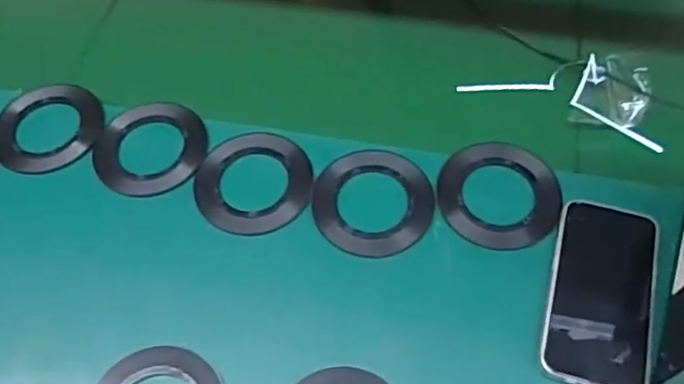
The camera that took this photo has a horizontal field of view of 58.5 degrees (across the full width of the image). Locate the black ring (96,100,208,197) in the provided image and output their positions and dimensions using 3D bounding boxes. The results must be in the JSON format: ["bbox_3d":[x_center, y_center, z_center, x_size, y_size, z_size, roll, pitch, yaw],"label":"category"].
[{"bbox_3d":[-0.170,-0.040,0.546,0.100,0.010,0.093,-1,58,2],"label":"black ring"}]

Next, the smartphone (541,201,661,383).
[{"bbox_3d":[0.195,0.073,0.456,0.075,0.010,0.148,13,59,11],"label":"smartphone"}]

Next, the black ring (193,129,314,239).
[{"bbox_3d":[-0.077,-0.012,0.529,0.099,0.007,0.102,-1,58,2],"label":"black ring"}]

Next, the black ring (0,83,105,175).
[{"bbox_3d":[-0.277,-0.061,0.566,0.097,0.013,0.091,-1,58,2],"label":"black ring"}]

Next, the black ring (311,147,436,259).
[{"bbox_3d":[0.026,0.009,0.515,0.100,0.013,0.097,-1,58,2],"label":"black ring"}]

